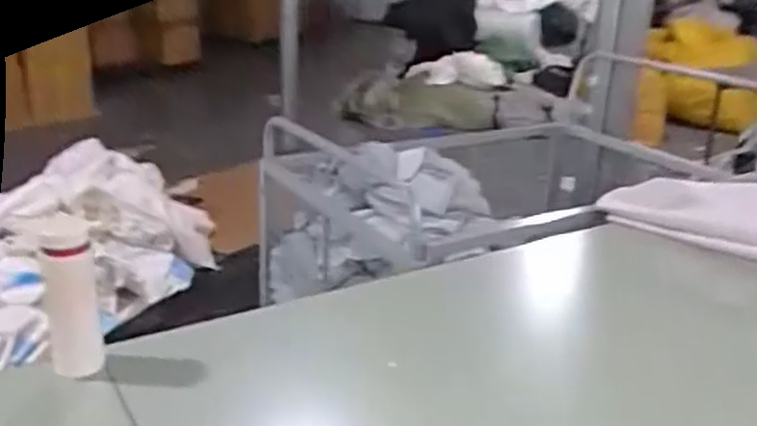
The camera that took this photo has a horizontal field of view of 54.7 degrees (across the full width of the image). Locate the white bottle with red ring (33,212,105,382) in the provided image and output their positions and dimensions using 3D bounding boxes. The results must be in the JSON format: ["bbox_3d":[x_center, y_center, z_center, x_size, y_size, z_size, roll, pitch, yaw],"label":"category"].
[{"bbox_3d":[-0.414,0.118,0.987,0.065,0.219,0.061,-7,22,-23],"label":"white bottle with red ring"}]

